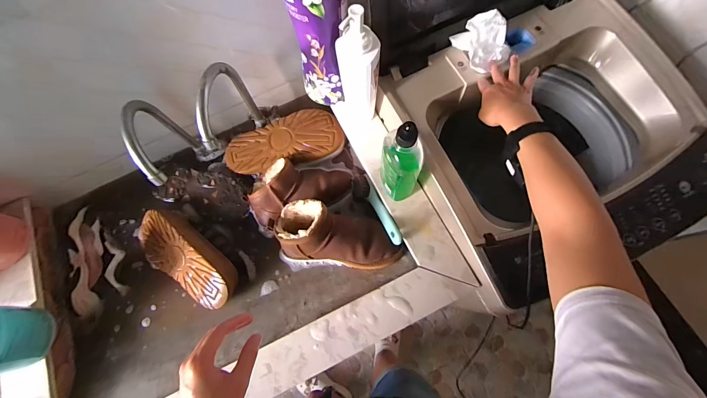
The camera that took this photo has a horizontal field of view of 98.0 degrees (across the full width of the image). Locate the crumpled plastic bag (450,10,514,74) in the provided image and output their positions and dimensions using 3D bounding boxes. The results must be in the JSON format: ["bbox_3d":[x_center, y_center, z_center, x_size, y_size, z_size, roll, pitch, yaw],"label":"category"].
[{"bbox_3d":[0.252,-0.293,0.584,0.095,0.079,0.105,-11,71,-1],"label":"crumpled plastic bag"}]

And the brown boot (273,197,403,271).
[{"bbox_3d":[-0.031,0.072,0.593,0.254,0.111,0.108,8,72,6],"label":"brown boot"}]

